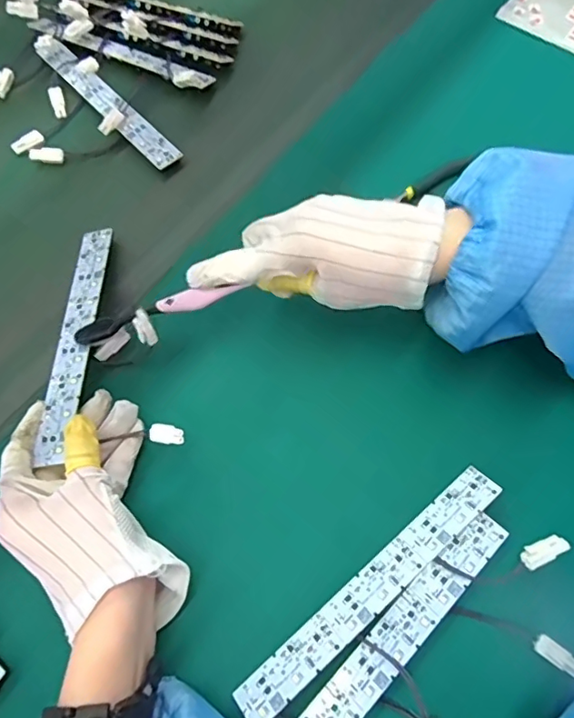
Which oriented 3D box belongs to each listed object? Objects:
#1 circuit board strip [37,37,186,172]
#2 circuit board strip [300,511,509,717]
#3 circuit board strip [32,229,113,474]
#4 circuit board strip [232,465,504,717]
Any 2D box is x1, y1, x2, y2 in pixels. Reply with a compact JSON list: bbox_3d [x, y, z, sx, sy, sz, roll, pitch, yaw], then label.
[{"bbox_3d":[-0.159,-0.227,0.477,0.024,0.007,0.186,-41,72,-13],"label":"circuit board strip"},{"bbox_3d":[0.057,0.162,0.304,0.189,0.004,0.025,-43,66,-15],"label":"circuit board strip"},{"bbox_3d":[-0.145,-0.018,0.372,0.025,0.005,0.189,-2,57,2],"label":"circuit board strip"},{"bbox_3d":[0.050,0.132,0.315,0.190,0.004,0.025,-39,47,-14],"label":"circuit board strip"}]

